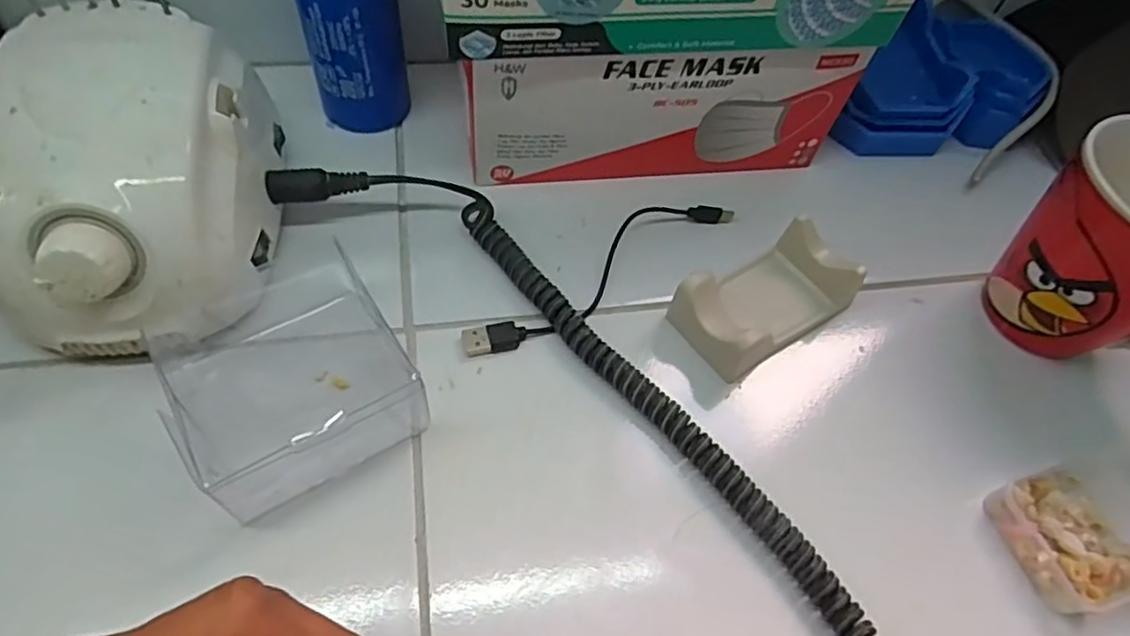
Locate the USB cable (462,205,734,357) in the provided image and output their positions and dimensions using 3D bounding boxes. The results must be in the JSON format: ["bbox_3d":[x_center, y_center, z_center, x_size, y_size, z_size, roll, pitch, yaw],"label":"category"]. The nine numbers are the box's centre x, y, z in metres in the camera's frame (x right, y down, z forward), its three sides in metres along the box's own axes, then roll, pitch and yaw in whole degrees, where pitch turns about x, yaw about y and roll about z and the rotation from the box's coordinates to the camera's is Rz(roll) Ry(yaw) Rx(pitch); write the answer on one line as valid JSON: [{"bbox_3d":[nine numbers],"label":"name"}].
[{"bbox_3d":[0.019,-0.026,0.332,0.162,0.009,0.030,-32,68,-24],"label":"USB cable"}]

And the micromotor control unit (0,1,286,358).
[{"bbox_3d":[-0.187,-0.059,0.291,0.101,0.086,0.139,-3,59,-10],"label":"micromotor control unit"}]

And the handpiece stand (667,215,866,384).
[{"bbox_3d":[0.094,-0.010,0.316,0.090,0.026,0.046,-27,65,-22],"label":"handpiece stand"}]

